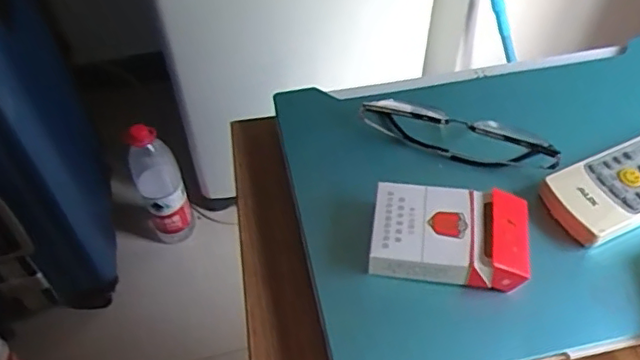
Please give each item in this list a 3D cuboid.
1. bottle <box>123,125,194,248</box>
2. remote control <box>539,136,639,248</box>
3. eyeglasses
[{"bbox_3d":[-0.329,0.013,1.222,0.090,0.310,0.106,-19,53,-13],"label":"bottle"},{"bbox_3d":[0.219,0.000,0.407,0.134,0.016,0.055,-20,53,-14],"label":"remote control"},{"bbox_3d":[0.101,-0.032,0.439,0.144,0.038,0.036,19,54,17],"label":"eyeglasses"}]

